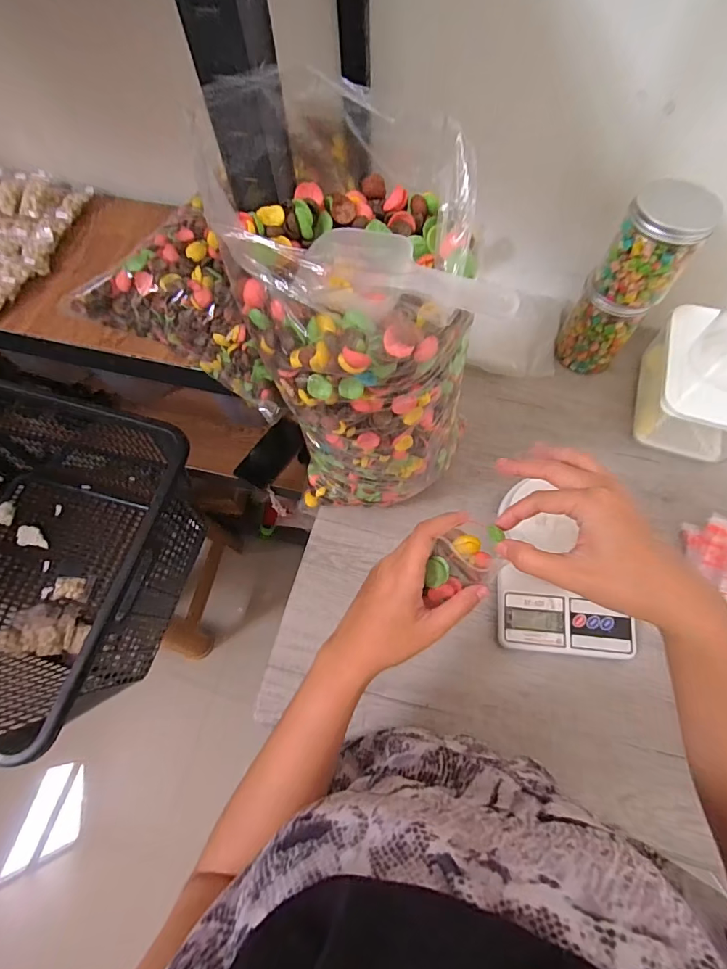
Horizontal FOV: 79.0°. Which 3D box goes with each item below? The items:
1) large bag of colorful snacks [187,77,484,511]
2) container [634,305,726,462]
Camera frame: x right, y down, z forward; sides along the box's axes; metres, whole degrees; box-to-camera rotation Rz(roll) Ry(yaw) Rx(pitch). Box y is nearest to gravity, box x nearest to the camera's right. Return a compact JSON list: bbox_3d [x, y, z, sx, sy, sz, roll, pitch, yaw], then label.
[{"bbox_3d":[-0.008,-0.107,0.413,0.149,0.363,0.180,-24,67,-9],"label":"large bag of colorful snacks"},{"bbox_3d":[0.450,-0.131,0.585,0.129,0.105,0.171,17,67,9],"label":"container"}]

